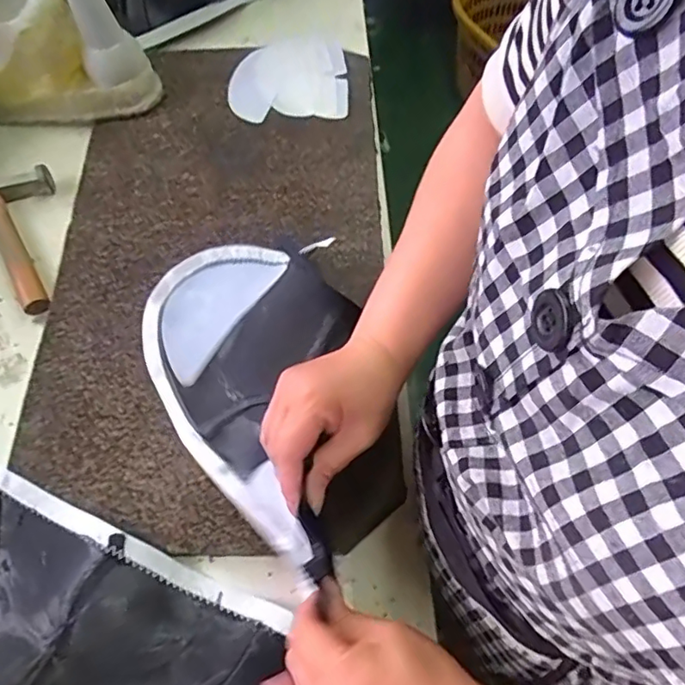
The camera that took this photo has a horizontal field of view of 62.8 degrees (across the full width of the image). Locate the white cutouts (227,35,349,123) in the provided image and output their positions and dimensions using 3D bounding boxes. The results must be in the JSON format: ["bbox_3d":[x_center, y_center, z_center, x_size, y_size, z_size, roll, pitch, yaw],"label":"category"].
[{"bbox_3d":[-0.069,-0.342,0.721,0.145,0.007,0.156,-3,61,-4],"label":"white cutouts"}]

